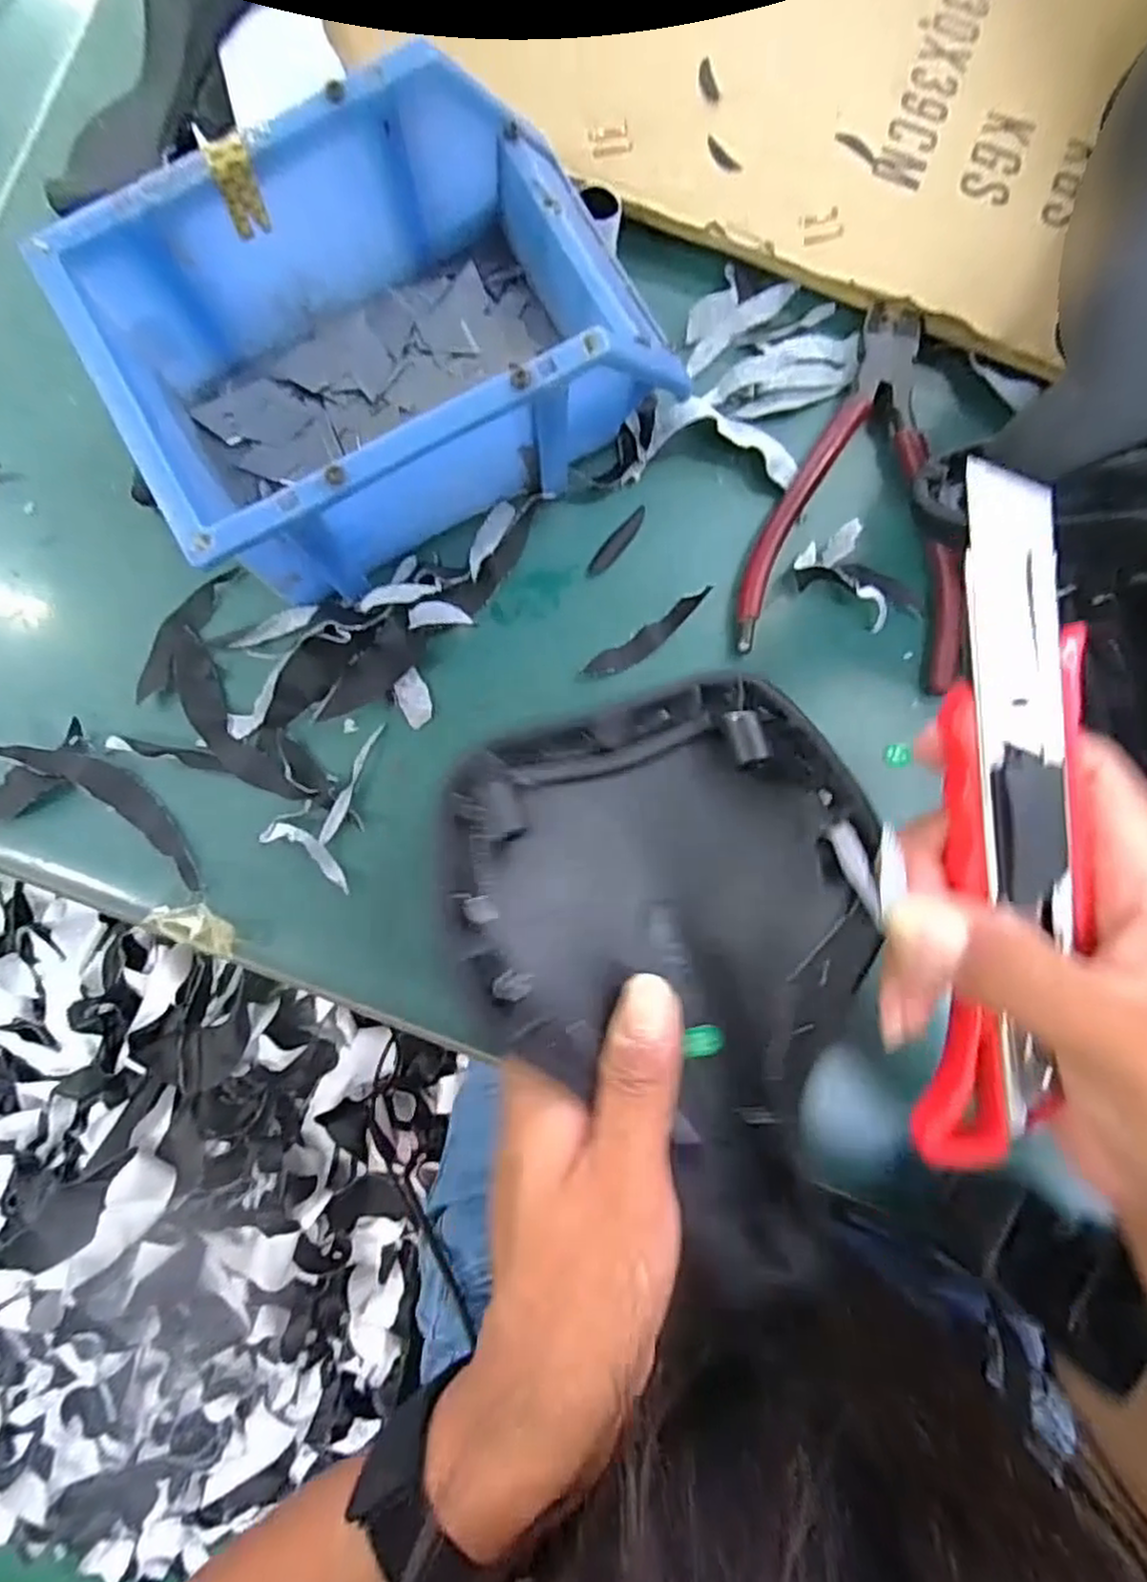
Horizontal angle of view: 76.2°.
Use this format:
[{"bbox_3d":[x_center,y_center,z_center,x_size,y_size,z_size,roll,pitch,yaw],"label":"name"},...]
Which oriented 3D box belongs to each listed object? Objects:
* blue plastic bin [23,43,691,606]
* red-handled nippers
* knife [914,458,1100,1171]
[{"bbox_3d":[-0.060,-0.156,0.257,0.167,0.076,0.113,-30,85,-1],"label":"blue plastic bin"},{"bbox_3d":[0.112,-0.118,0.286,0.084,0.007,0.151,6,85,2],"label":"red-handled nippers"},{"bbox_3d":[0.107,0.011,0.177,0.035,0.014,0.167,-3,100,1],"label":"knife"}]

